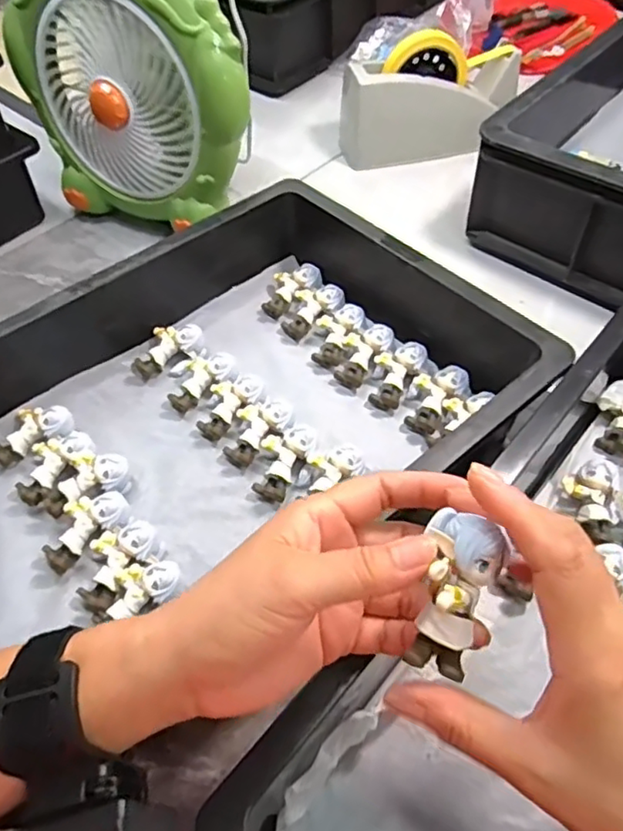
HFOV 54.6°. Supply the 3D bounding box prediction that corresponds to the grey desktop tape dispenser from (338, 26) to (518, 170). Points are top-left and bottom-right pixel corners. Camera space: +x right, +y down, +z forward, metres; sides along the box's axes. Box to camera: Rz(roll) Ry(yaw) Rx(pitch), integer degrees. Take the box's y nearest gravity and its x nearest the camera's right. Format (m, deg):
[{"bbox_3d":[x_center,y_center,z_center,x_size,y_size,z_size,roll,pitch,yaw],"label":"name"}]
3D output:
[{"bbox_3d":[0.134,-0.367,0.704,0.192,0.126,0.068,-15,53,-8],"label":"grey desktop tape dispenser"}]

